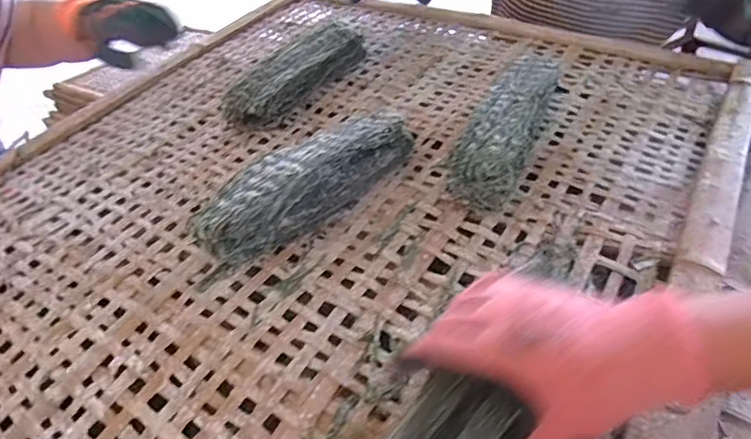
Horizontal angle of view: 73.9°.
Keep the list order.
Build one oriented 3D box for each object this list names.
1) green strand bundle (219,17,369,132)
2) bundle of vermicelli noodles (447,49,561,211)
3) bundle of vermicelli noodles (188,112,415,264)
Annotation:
[{"bbox_3d":[-0.102,-0.188,0.653,0.062,0.058,0.238,20,45,29],"label":"green strand bundle"},{"bbox_3d":[0.145,-0.102,0.540,0.061,0.057,0.248,15,43,24],"label":"bundle of vermicelli noodles"},{"bbox_3d":[-0.064,-0.039,0.485,0.235,0.060,0.067,-33,46,-30],"label":"bundle of vermicelli noodles"}]

